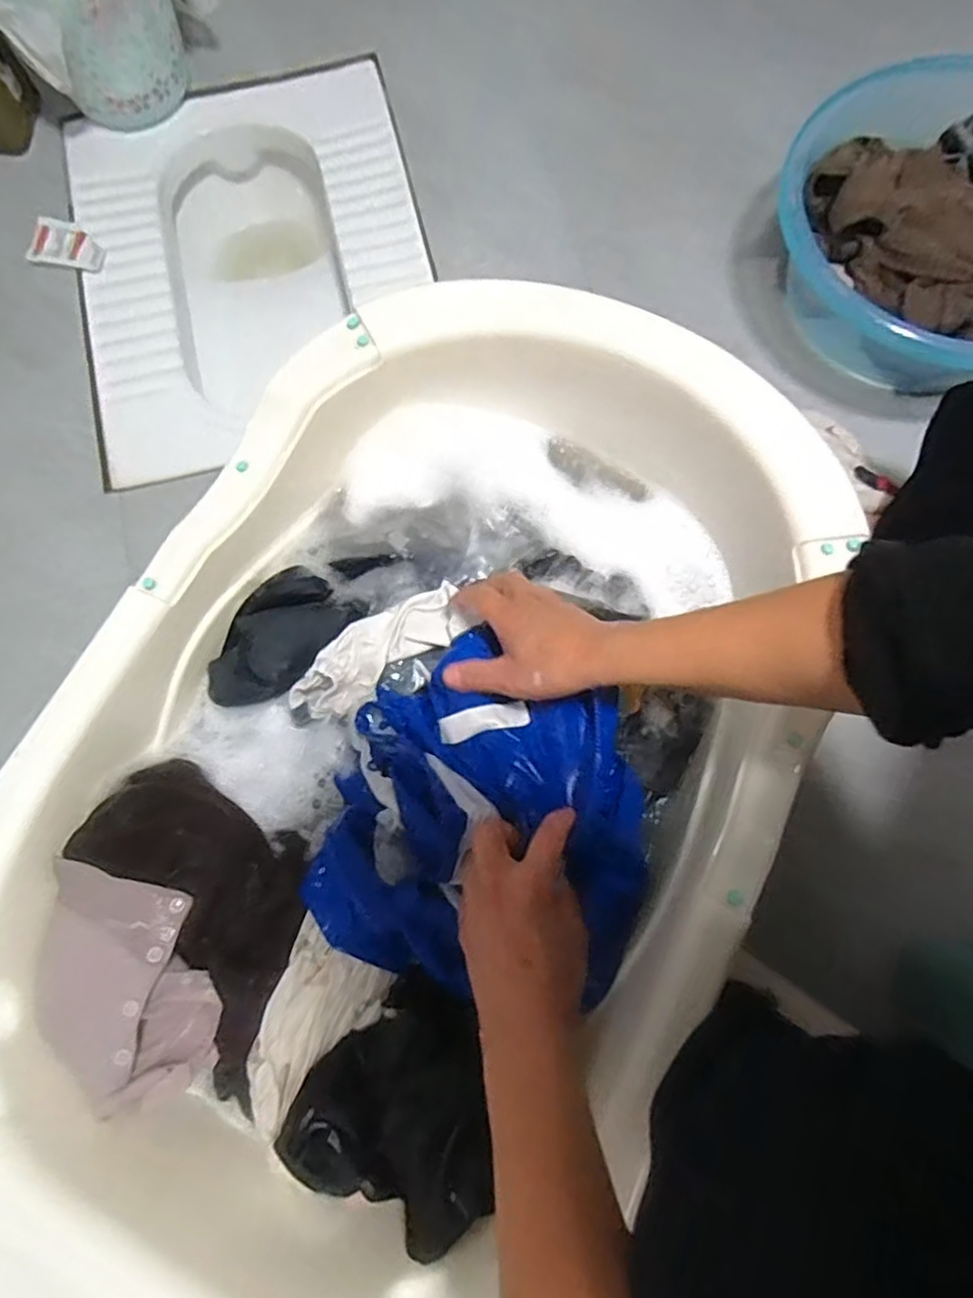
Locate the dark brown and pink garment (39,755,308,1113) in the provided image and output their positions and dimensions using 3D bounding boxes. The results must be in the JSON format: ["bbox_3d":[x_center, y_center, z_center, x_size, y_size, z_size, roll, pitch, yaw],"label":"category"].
[{"bbox_3d":[-0.230,0.214,0.505,0.171,0.077,0.238,9,76,3],"label":"dark brown and pink garment"}]

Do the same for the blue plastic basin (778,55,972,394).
[{"bbox_3d":[0.499,-0.431,0.734,0.354,0.146,0.342,0,76,1],"label":"blue plastic basin"}]

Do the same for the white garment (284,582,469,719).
[{"bbox_3d":[-0.099,0.002,0.592,0.166,0.036,0.060,-34,75,-4],"label":"white garment"}]

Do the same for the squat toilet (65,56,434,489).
[{"bbox_3d":[-0.301,-0.488,0.930,0.439,0.166,0.555,-16,76,-3],"label":"squat toilet"}]

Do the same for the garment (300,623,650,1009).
[{"bbox_3d":[0.001,0.134,0.522,0.257,0.077,0.251,0,73,1],"label":"garment"}]

